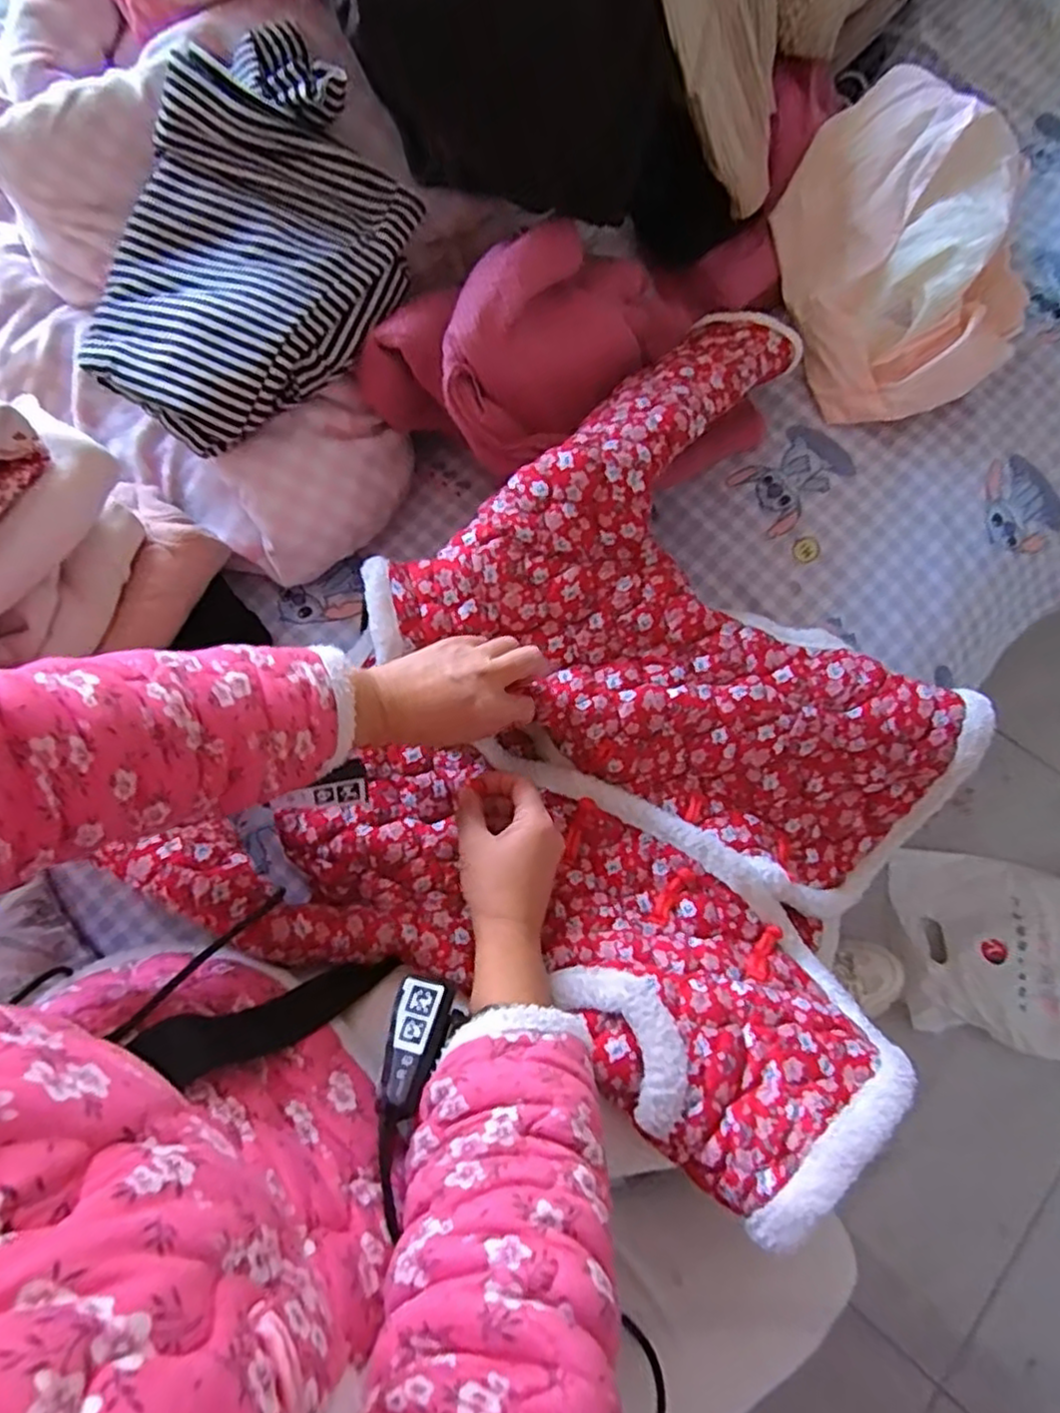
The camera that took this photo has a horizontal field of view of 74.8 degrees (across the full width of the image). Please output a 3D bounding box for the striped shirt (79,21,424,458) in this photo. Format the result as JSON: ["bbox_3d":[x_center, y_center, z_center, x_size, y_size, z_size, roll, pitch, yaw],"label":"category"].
[{"bbox_3d":[-0.234,-0.374,0.564,0.213,0.113,0.292,40,77,13],"label":"striped shirt"}]

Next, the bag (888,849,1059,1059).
[{"bbox_3d":[0.730,0.366,1.022,0.370,0.056,0.267,8,72,4],"label":"bag"}]

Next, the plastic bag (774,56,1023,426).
[{"bbox_3d":[0.364,-0.443,0.671,0.205,0.120,0.304,-7,72,-1],"label":"plastic bag"}]

